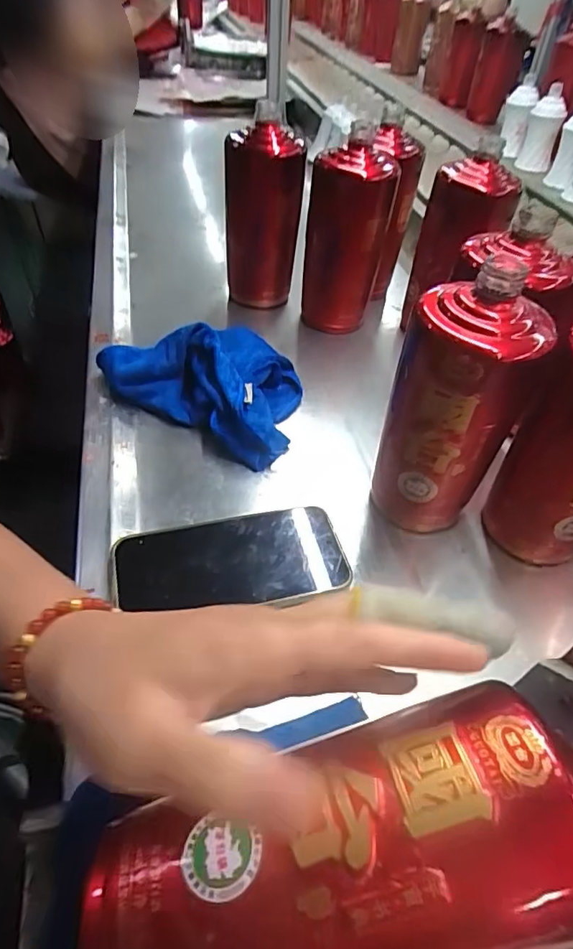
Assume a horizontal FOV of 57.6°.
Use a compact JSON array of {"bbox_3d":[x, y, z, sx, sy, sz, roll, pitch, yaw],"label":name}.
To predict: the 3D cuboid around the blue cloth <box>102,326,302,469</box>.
[{"bbox_3d":[-0.068,-0.105,0.499,0.194,0.065,0.145,24,51,19],"label":"blue cloth"}]

